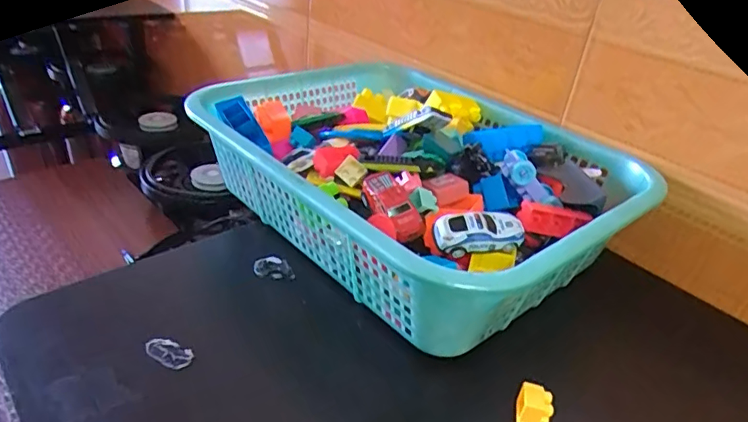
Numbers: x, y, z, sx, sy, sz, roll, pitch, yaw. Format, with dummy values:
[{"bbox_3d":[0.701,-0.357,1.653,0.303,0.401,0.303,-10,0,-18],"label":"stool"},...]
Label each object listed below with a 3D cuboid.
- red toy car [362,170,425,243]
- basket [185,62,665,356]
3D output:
[{"bbox_3d":[0.014,-0.008,0.402,0.027,0.020,0.070,-14,52,-29],"label":"red toy car"},{"bbox_3d":[0.042,-0.043,0.510,0.294,0.103,0.381,-23,43,-38],"label":"basket"}]

